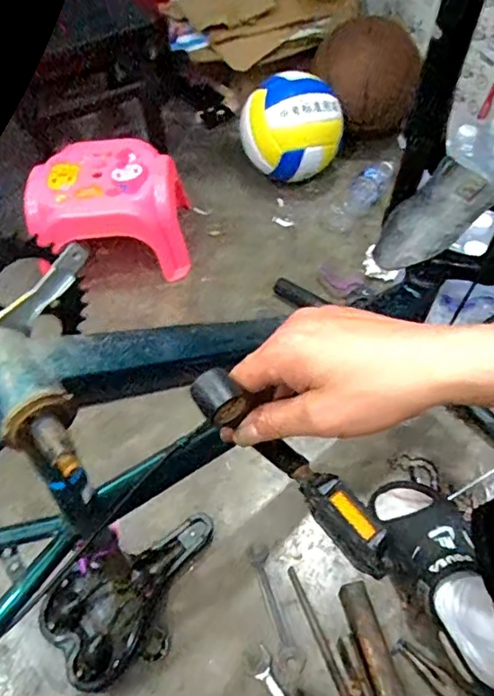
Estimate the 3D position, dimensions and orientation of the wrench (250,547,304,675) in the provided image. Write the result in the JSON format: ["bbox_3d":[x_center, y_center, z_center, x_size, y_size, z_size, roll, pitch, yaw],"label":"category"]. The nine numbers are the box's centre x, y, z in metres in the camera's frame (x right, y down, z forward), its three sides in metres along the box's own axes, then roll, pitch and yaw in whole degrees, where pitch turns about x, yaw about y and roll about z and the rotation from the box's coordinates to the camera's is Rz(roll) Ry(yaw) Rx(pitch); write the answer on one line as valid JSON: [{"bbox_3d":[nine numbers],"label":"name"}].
[{"bbox_3d":[0.037,0.338,0.702,0.027,0.011,0.159,-15,57,-8],"label":"wrench"}]

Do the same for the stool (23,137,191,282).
[{"bbox_3d":[-0.247,-0.250,0.985,0.289,0.170,0.200,-14,57,-7],"label":"stool"}]

